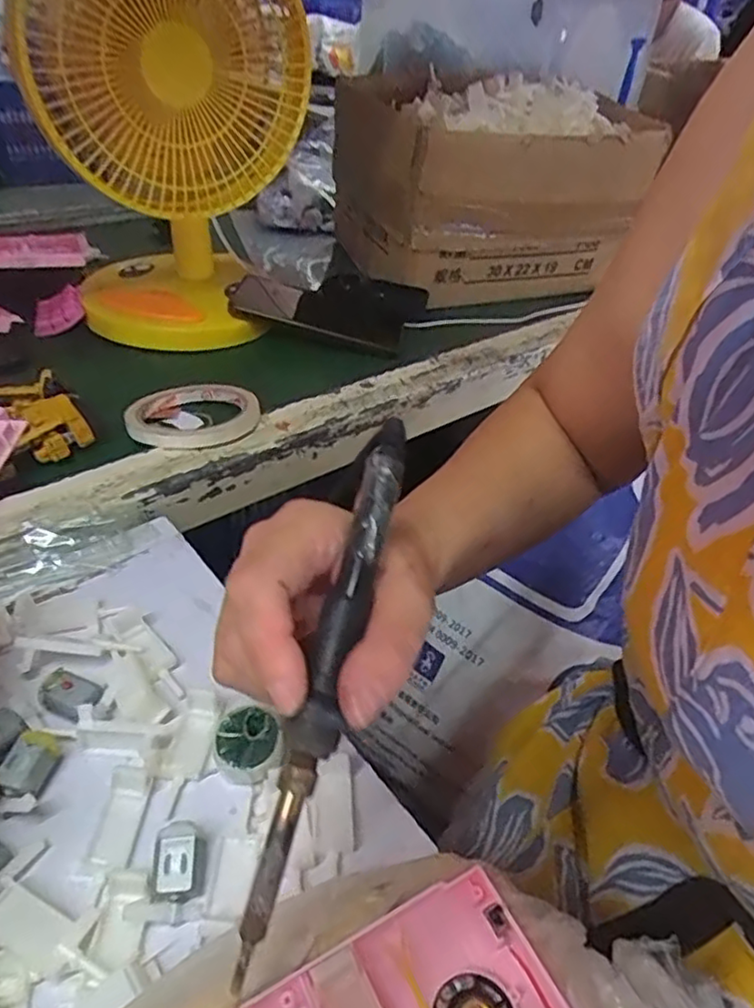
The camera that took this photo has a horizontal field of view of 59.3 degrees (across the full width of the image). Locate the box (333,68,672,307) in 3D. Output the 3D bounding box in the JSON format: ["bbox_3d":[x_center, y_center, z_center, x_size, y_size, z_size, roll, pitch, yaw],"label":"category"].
[{"bbox_3d":[0.116,-0.376,0.769,0.288,0.181,0.228,-11,43,-20],"label":"box"}]

